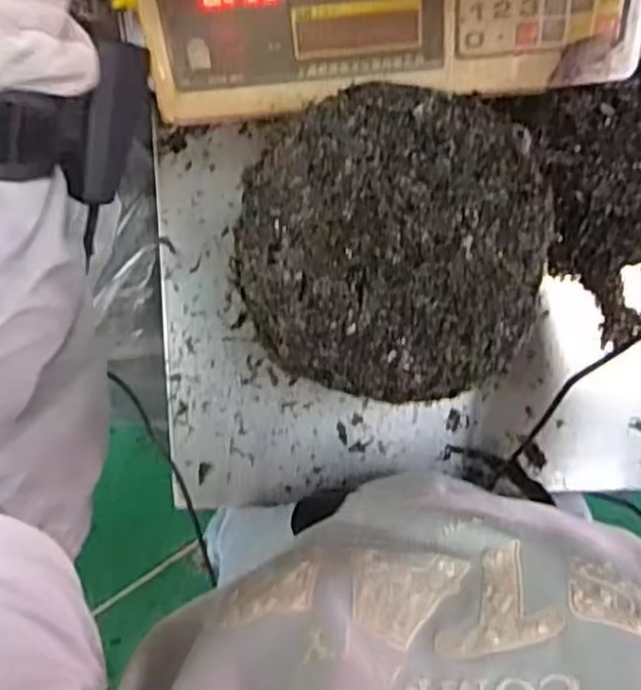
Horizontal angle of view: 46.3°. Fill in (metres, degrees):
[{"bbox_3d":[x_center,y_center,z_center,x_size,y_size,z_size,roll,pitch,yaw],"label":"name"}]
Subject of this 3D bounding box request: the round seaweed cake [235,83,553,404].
[{"bbox_3d":[0.044,-0.065,0.476,0.189,0.013,0.189,0,90,3],"label":"round seaweed cake"}]

